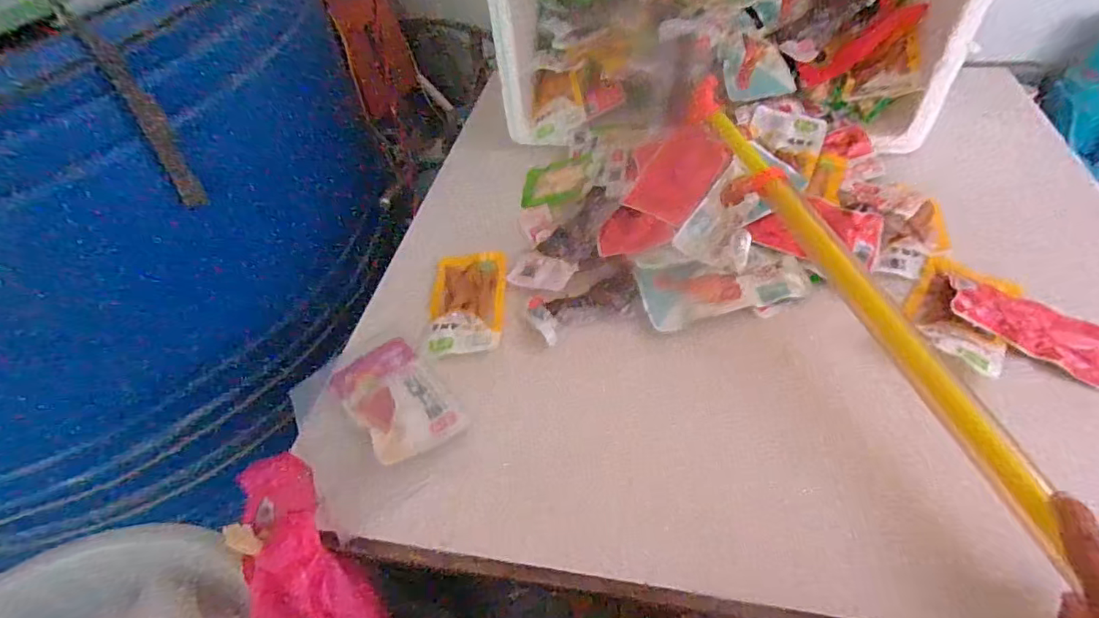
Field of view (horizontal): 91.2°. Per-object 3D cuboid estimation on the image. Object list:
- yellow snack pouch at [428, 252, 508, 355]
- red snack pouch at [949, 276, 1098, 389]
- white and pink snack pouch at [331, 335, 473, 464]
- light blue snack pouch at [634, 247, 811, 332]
[{"bbox_3d":[-0.086,-0.010,0.566,0.077,0.007,0.133,-3,50,3],"label":"yellow snack pouch"},{"bbox_3d":[0.430,0.012,0.482,0.132,0.015,0.058,33,70,16],"label":"red snack pouch"},{"bbox_3d":[-0.143,0.079,0.497,0.079,0.006,0.137,-34,54,-21],"label":"white and pink snack pouch"},{"bbox_3d":[0.176,-0.022,0.537,0.164,0.007,0.066,-9,68,-1],"label":"light blue snack pouch"}]

